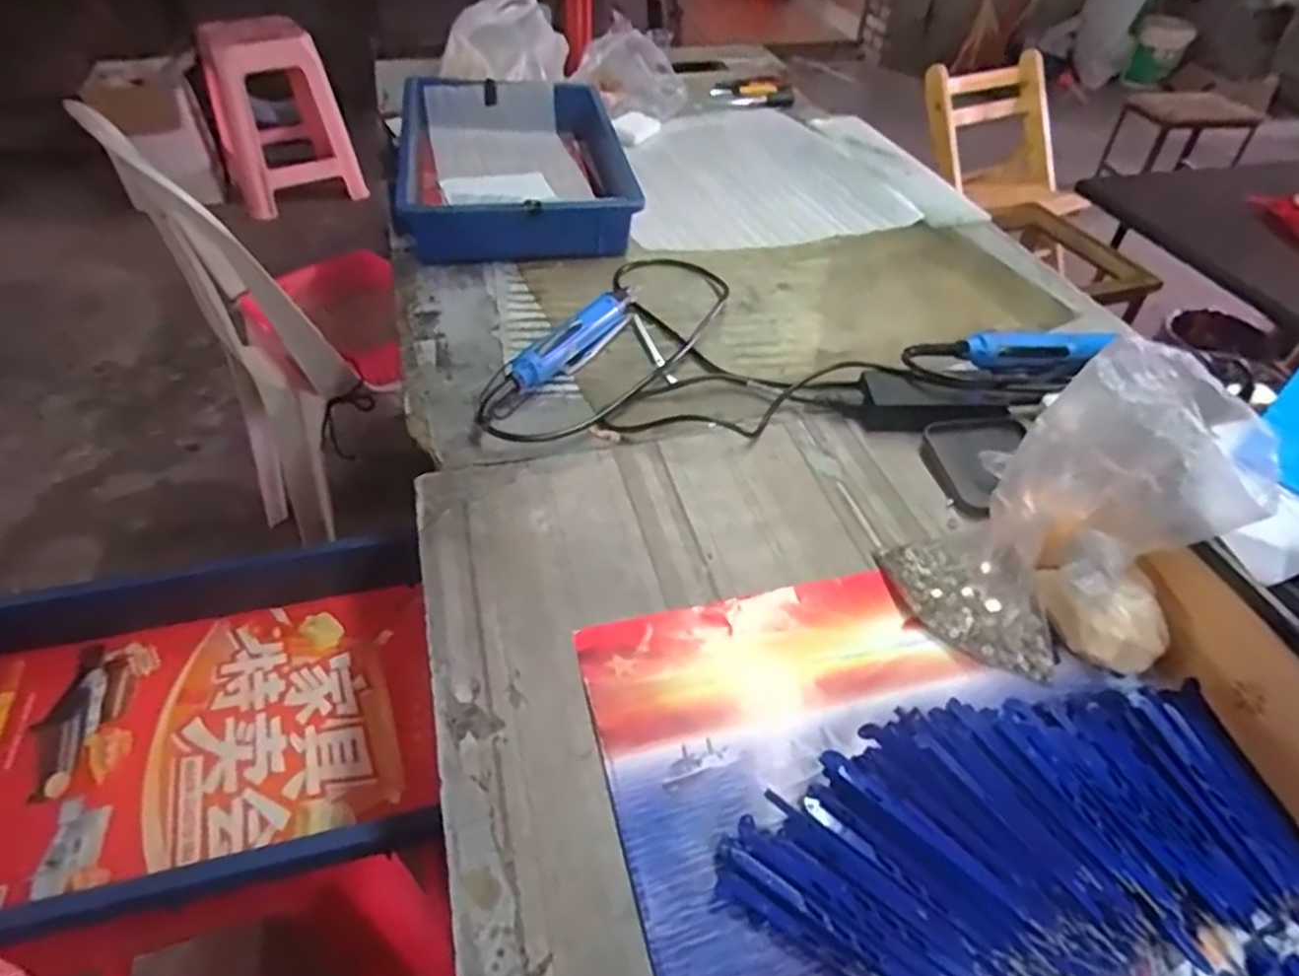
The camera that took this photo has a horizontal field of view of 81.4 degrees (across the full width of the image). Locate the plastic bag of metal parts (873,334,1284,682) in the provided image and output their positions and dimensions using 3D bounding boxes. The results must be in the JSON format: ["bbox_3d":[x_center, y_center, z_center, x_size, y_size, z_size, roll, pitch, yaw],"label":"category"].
[{"bbox_3d":[0.280,0.027,0.507,0.084,0.235,0.112,18,39,-22],"label":"plastic bag of metal parts"}]

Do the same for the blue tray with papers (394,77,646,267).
[{"bbox_3d":[-0.193,-0.458,1.052,0.280,0.091,0.449,-7,45,-9],"label":"blue tray with papers"}]

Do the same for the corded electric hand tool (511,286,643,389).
[{"bbox_3d":[-0.066,-0.166,0.795,0.032,0.042,0.220,24,47,21],"label":"corded electric hand tool"}]

